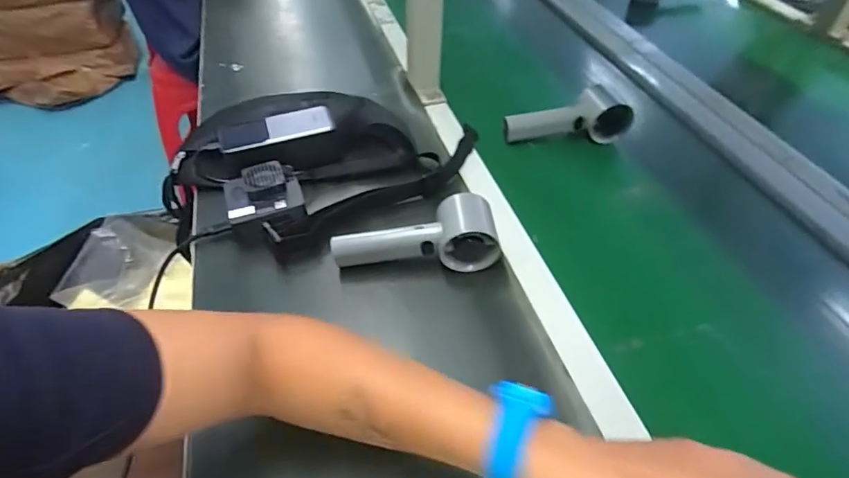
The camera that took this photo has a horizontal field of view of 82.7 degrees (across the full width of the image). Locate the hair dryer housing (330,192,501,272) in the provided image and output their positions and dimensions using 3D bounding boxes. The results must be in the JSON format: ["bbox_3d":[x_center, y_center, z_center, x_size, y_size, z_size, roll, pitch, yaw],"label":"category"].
[{"bbox_3d":[-0.010,-0.002,0.471,0.159,0.064,0.054,-1,46,-4],"label":"hair dryer housing"}]

